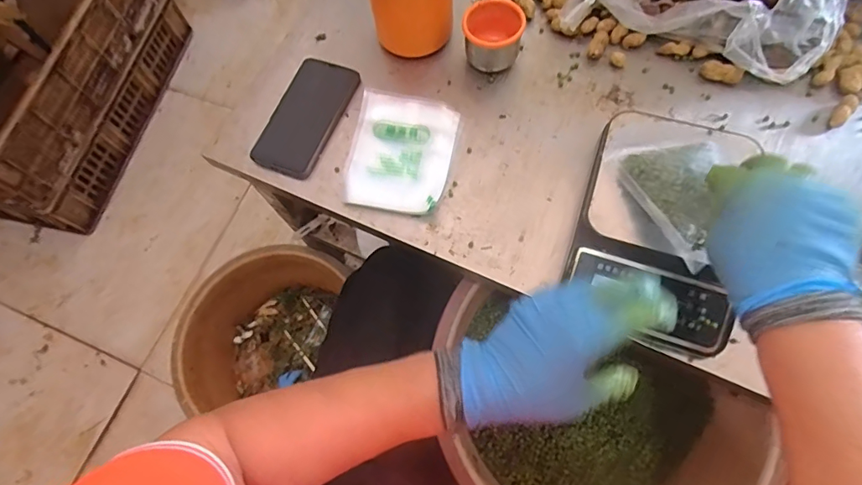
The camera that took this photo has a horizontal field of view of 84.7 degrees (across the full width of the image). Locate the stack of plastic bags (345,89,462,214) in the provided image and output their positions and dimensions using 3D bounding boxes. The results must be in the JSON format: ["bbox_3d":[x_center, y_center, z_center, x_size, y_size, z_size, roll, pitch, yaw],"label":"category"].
[{"bbox_3d":[-0.032,-0.106,0.532,0.114,0.015,0.148,11,68,8],"label":"stack of plastic bags"}]

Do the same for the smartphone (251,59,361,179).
[{"bbox_3d":[-0.145,-0.150,0.560,0.075,0.011,0.155,19,69,11],"label":"smartphone"}]

